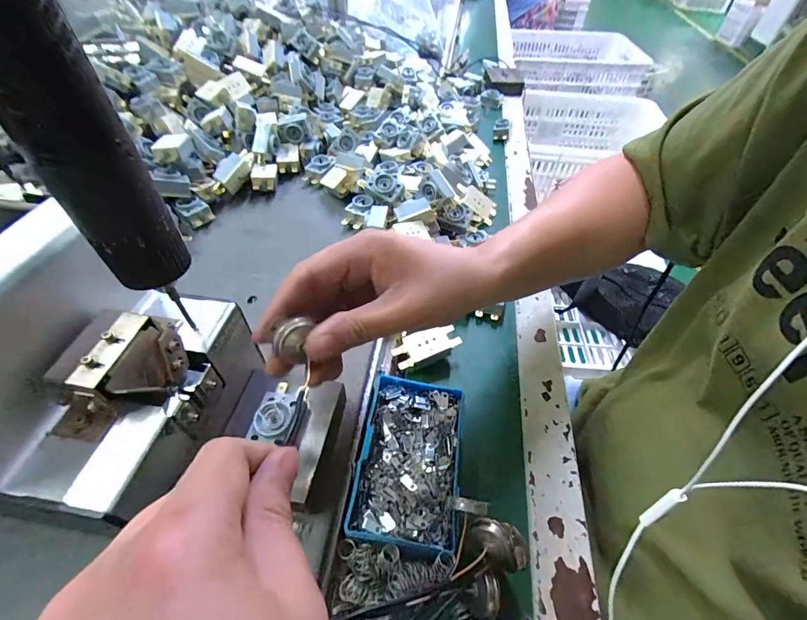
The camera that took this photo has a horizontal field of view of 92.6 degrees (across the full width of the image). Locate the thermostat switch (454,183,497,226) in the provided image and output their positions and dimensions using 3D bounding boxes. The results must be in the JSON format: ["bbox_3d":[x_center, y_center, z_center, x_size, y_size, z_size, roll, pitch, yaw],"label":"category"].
[{"bbox_3d":[0.086,-0.125,0.452,0.058,0.013,0.029,31,79,-21],"label":"thermostat switch"}]

